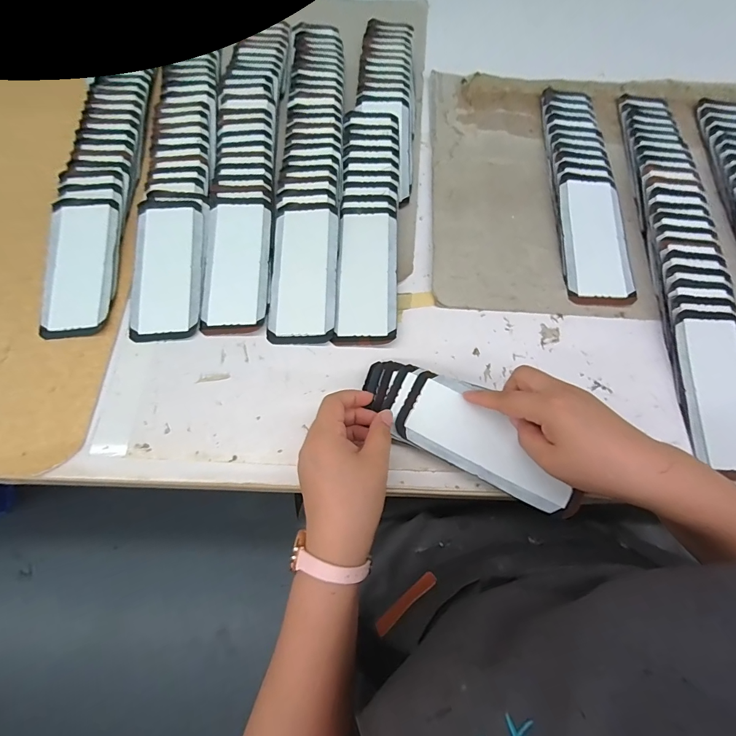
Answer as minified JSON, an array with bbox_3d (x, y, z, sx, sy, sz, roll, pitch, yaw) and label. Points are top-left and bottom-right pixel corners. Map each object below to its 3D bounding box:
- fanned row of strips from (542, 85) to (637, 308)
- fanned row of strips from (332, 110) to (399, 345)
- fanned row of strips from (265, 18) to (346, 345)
[{"bbox_3d":[0.260,-0.222,0.456,0.071,0.013,0.320,3,71,1],"label":"fanned row of strips"},{"bbox_3d":[0.001,-0.177,0.441,0.064,0.012,0.315,1,71,0],"label":"fanned row of strips"},{"bbox_3d":[-0.069,-0.266,0.468,0.072,0.015,0.497,0,71,0],"label":"fanned row of strips"}]

